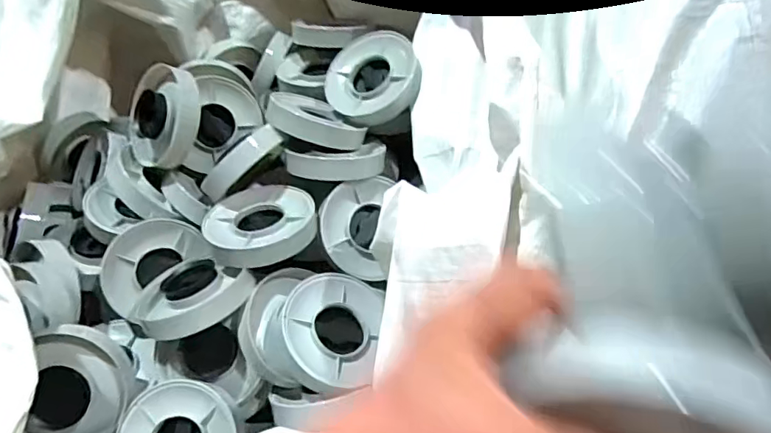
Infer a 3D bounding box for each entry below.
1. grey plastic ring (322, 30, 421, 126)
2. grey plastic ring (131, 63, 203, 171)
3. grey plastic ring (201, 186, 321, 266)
[{"bbox_3d":[-0.022,-0.223,0.836,0.152,0.028,0.152,-5,74,19],"label":"grey plastic ring"},{"bbox_3d":[-0.345,-0.153,0.811,0.131,0.159,0.041,25,14,29],"label":"grey plastic ring"},{"bbox_3d":[-0.181,0.004,0.751,0.150,0.043,0.143,-3,47,4],"label":"grey plastic ring"}]

